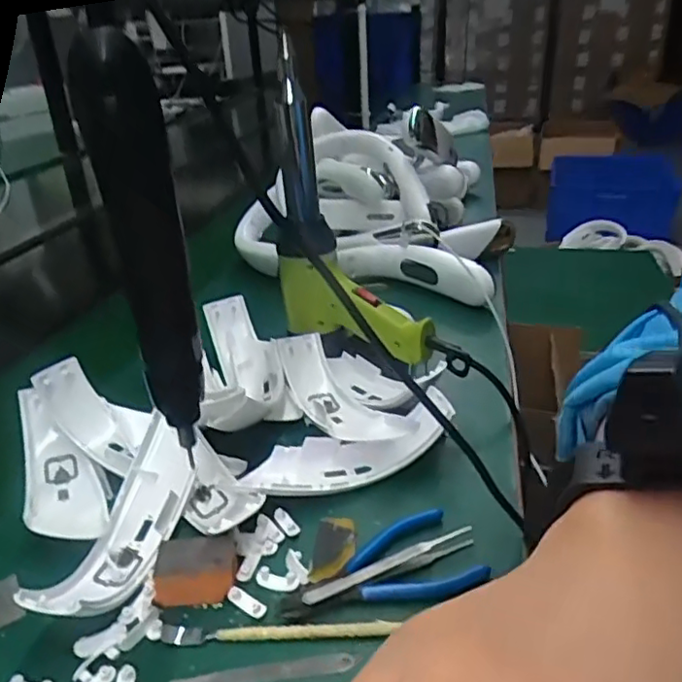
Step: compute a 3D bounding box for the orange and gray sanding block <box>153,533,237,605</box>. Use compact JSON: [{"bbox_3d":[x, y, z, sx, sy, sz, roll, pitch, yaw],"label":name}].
[{"bbox_3d":[-0.088,0.140,0.377,0.047,0.025,0.031,-3,27,1],"label":"orange and gray sanding block"}]

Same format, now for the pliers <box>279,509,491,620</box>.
[{"bbox_3d":[0.024,0.145,0.379,0.124,0.010,0.062,-16,30,-23],"label":"pliers"}]

